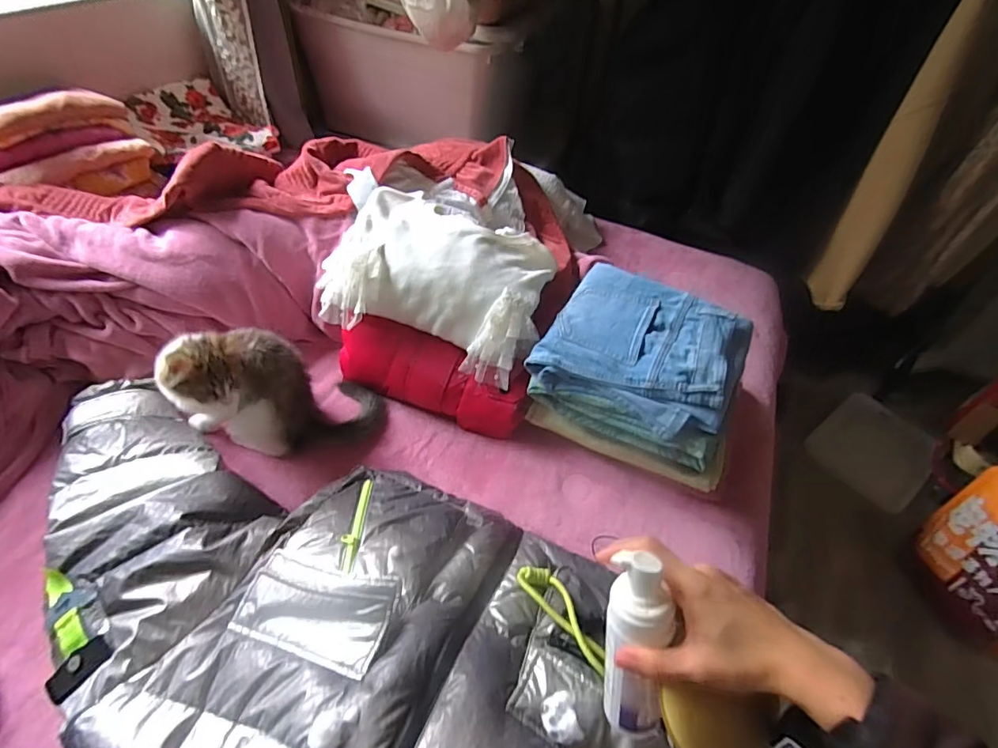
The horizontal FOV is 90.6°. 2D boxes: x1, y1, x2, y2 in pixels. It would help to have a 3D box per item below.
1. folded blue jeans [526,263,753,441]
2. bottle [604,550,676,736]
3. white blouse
[{"bbox_3d":[0.209,-0.039,0.715,0.273,0.060,0.236,18,62,19],"label":"folded blue jeans"},{"bbox_3d":[0.099,0.208,0.370,0.035,0.172,0.037,-12,25,-16],"label":"bottle"},{"bbox_3d":[-0.082,-0.158,0.783,0.311,0.127,0.255,16,49,7],"label":"white blouse"}]

